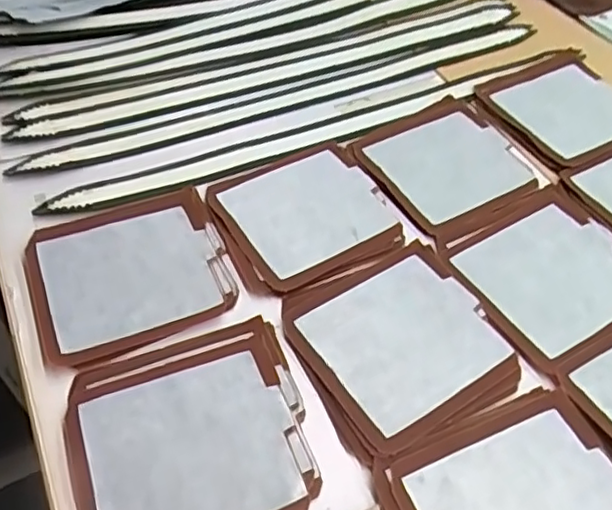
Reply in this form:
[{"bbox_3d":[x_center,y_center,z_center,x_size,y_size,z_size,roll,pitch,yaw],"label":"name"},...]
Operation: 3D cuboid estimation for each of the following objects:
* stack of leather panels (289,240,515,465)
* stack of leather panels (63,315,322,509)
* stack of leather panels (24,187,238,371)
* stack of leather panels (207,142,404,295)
[{"bbox_3d":[0.065,0.060,0.440,0.134,0.008,0.138,-22,54,-16],"label":"stack of leather panels"},{"bbox_3d":[-0.071,0.114,0.387,0.143,0.008,0.139,-18,53,-13],"label":"stack of leather panels"},{"bbox_3d":[-0.133,0.013,0.470,0.142,0.009,0.131,-20,53,-14],"label":"stack of leather panels"},{"bbox_3d":[-0.004,-0.036,0.515,0.133,0.012,0.132,-21,54,-15],"label":"stack of leather panels"}]

